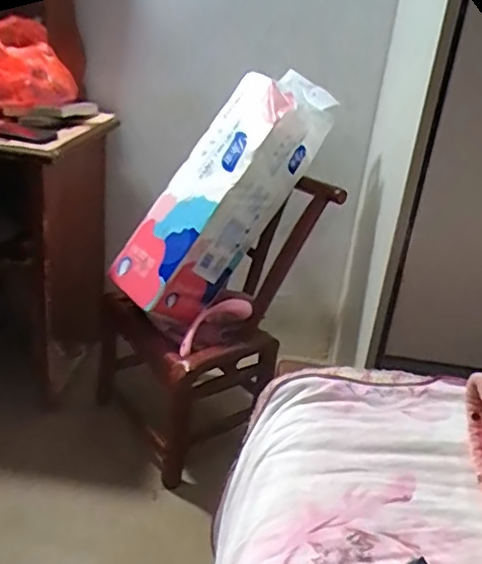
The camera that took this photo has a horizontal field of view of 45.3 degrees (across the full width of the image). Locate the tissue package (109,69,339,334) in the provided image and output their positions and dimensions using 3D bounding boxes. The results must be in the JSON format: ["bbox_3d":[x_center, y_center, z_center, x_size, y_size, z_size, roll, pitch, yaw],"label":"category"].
[{"bbox_3d":[-0.026,-0.191,1.252,0.175,0.589,0.199,32,-4,44],"label":"tissue package"}]

